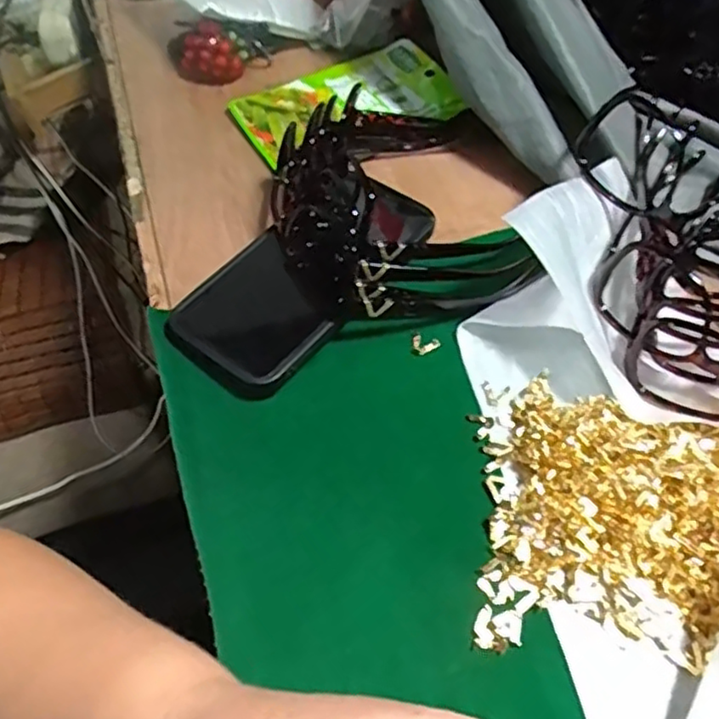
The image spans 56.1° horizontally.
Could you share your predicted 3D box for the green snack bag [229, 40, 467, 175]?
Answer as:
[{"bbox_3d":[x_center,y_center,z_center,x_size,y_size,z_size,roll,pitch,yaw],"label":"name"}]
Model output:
[{"bbox_3d":[-0.007,-0.193,0.502,0.164,0.011,0.094,-23,61,-14],"label":"green snack bag"}]

